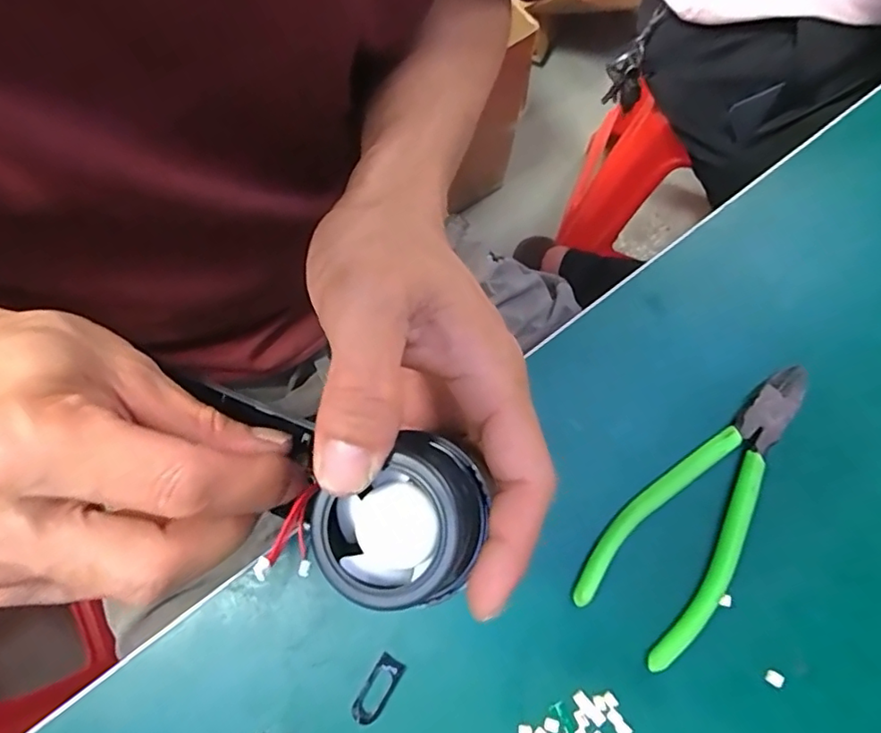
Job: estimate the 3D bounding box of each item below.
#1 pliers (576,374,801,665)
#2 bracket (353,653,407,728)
[{"bbox_3d":[0.129,0.064,0.268,0.055,0.014,0.151,43,77,10],"label":"pliers"},{"bbox_3d":[-0.027,0.141,0.248,0.013,0.004,0.029,30,75,7],"label":"bracket"}]

